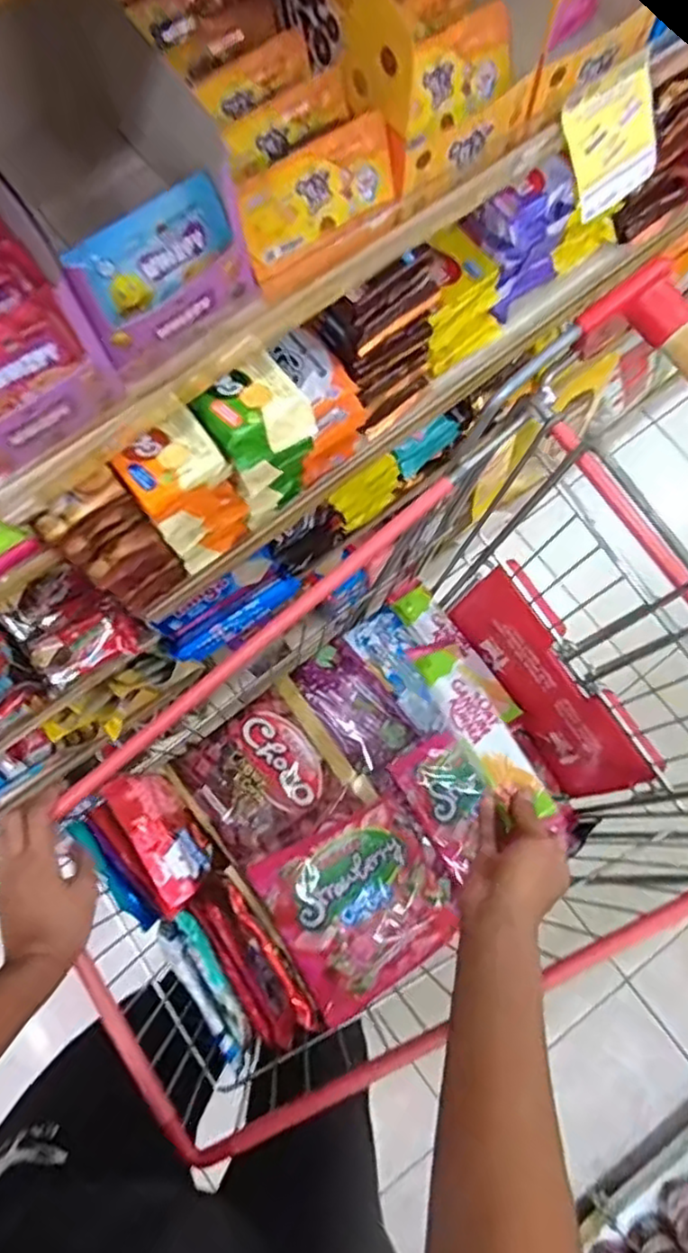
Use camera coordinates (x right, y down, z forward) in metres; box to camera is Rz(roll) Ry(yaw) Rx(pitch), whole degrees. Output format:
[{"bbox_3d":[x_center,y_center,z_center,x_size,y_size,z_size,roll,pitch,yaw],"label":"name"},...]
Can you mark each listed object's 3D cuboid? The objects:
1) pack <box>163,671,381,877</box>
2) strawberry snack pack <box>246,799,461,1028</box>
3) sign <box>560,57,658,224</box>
[{"bbox_3d":[-0.083,0.168,0.748,0.170,0.025,0.172,-35,65,-9],"label":"pack"},{"bbox_3d":[0.019,0.280,0.698,0.172,0.032,0.162,-31,80,-5],"label":"strawberry snack pack"},{"bbox_3d":[0.200,-0.357,0.503,0.082,0.076,0.006,-37,38,-9],"label":"sign"}]

